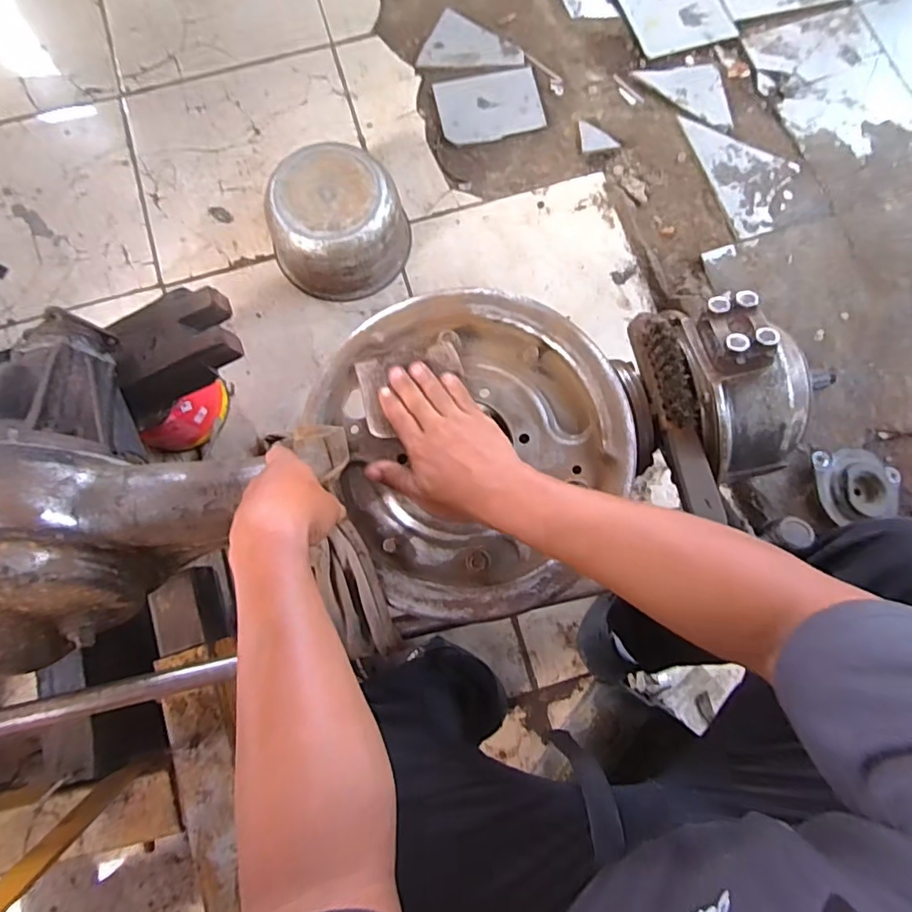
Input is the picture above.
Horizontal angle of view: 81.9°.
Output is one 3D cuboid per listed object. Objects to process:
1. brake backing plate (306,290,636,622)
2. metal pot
[{"bbox_3d":[0.023,-0.008,0.481,0.261,0.037,0.298,-24,81,-4],"label":"brake backing plate"},{"bbox_3d":[-0.188,-0.372,0.855,0.193,0.123,0.188,0,80,0],"label":"metal pot"}]

